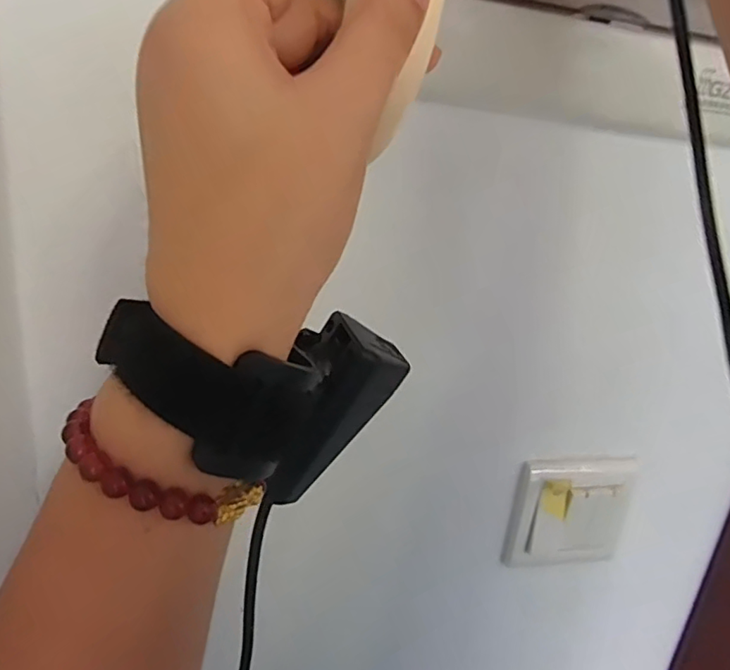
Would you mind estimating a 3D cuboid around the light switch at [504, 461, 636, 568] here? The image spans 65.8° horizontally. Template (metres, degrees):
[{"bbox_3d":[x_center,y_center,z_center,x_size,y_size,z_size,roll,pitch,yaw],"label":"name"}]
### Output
[{"bbox_3d":[0.140,0.119,0.379,0.088,0.084,0.009,3,20,-14],"label":"light switch"}]

